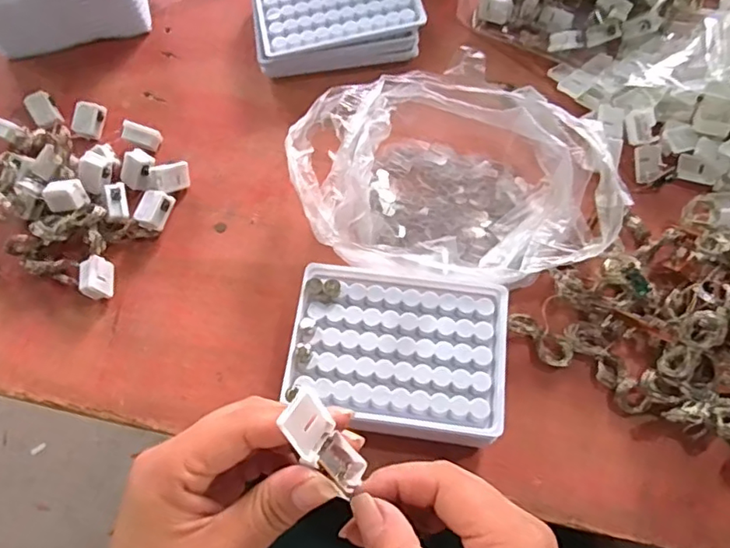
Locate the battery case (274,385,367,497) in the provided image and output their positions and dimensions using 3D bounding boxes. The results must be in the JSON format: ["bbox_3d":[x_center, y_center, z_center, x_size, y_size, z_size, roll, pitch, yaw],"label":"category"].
[{"bbox_3d":[-0.017,0.070,0.233,0.019,0.054,0.016,-42,37,-15],"label":"battery case"}]

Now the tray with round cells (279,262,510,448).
[{"bbox_3d":[0.021,0.050,0.357,0.129,0.032,0.097,7,66,6],"label":"tray with round cells"}]

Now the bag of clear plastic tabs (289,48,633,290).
[{"bbox_3d":[0.058,-0.063,0.390,0.200,0.058,0.154,-11,66,-3],"label":"bag of clear plastic tabs"}]

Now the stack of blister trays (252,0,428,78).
[{"bbox_3d":[-0.024,-0.218,0.475,0.134,0.033,0.097,-9,66,-2],"label":"stack of blister trays"}]

